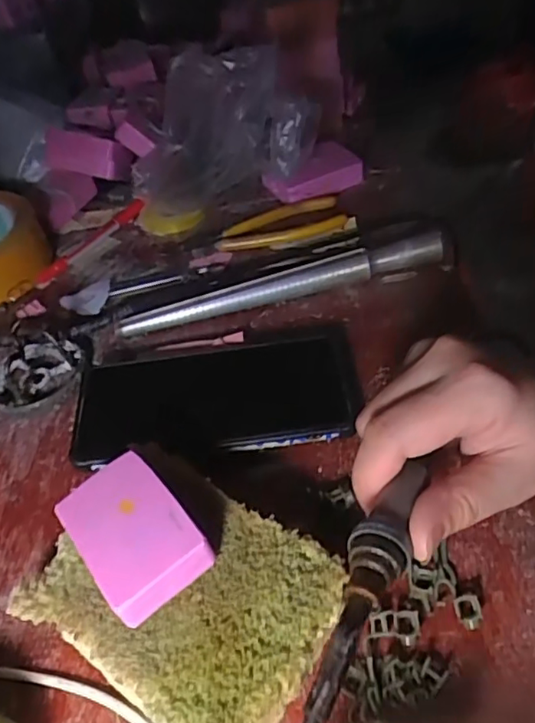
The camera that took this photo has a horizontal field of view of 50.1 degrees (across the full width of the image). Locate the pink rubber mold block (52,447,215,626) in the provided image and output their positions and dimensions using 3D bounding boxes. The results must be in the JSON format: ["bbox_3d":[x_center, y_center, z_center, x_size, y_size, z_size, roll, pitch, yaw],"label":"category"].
[{"bbox_3d":[-0.058,0.074,0.246,0.042,0.024,0.069,-33,49,-21],"label":"pink rubber mold block"}]

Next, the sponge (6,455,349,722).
[{"bbox_3d":[-0.034,0.105,0.255,0.129,0.042,0.094,22,53,27],"label":"sponge"}]

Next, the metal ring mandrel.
[{"bbox_3d":[0.012,-0.059,0.418,0.241,0.027,0.021,-15,45,-5],"label":"metal ring mandrel"}]

